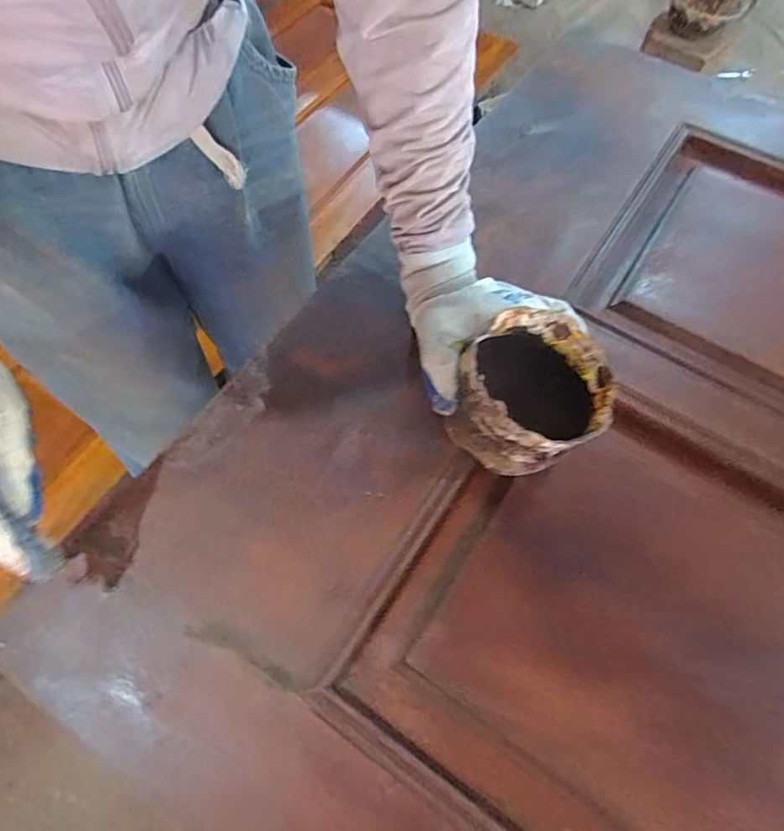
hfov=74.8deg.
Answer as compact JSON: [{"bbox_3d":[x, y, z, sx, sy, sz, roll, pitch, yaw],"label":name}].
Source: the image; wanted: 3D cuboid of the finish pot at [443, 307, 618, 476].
[{"bbox_3d":[0.088,-0.014,0.324,0.086,0.068,0.084,1,64,-1],"label":"finish pot"}]

